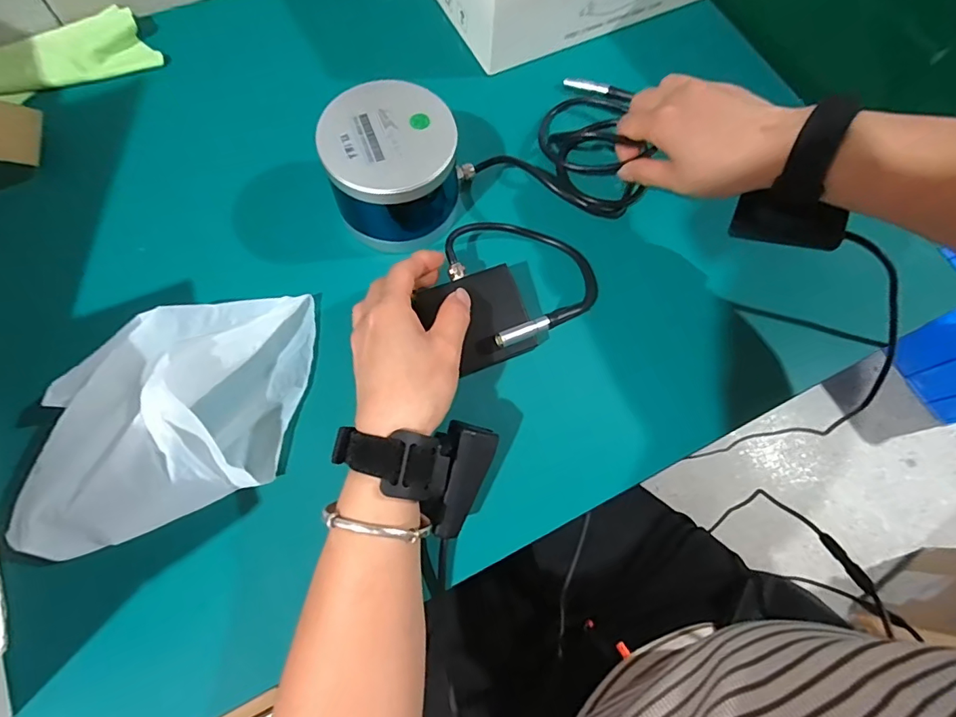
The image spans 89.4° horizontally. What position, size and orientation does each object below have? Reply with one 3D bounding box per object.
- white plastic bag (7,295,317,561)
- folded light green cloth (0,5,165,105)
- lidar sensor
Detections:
[{"bbox_3d":[-0.200,0.036,0.321,0.183,0.058,0.141,-16,72,-8],"label":"white plastic bag"},{"bbox_3d":[-0.385,-0.270,0.438,0.171,0.024,0.069,-21,73,-9],"label":"folded light green cloth"},{"bbox_3d":[-0.060,-0.145,0.376,0.100,0.079,0.094,1,71,-2],"label":"lidar sensor"}]

